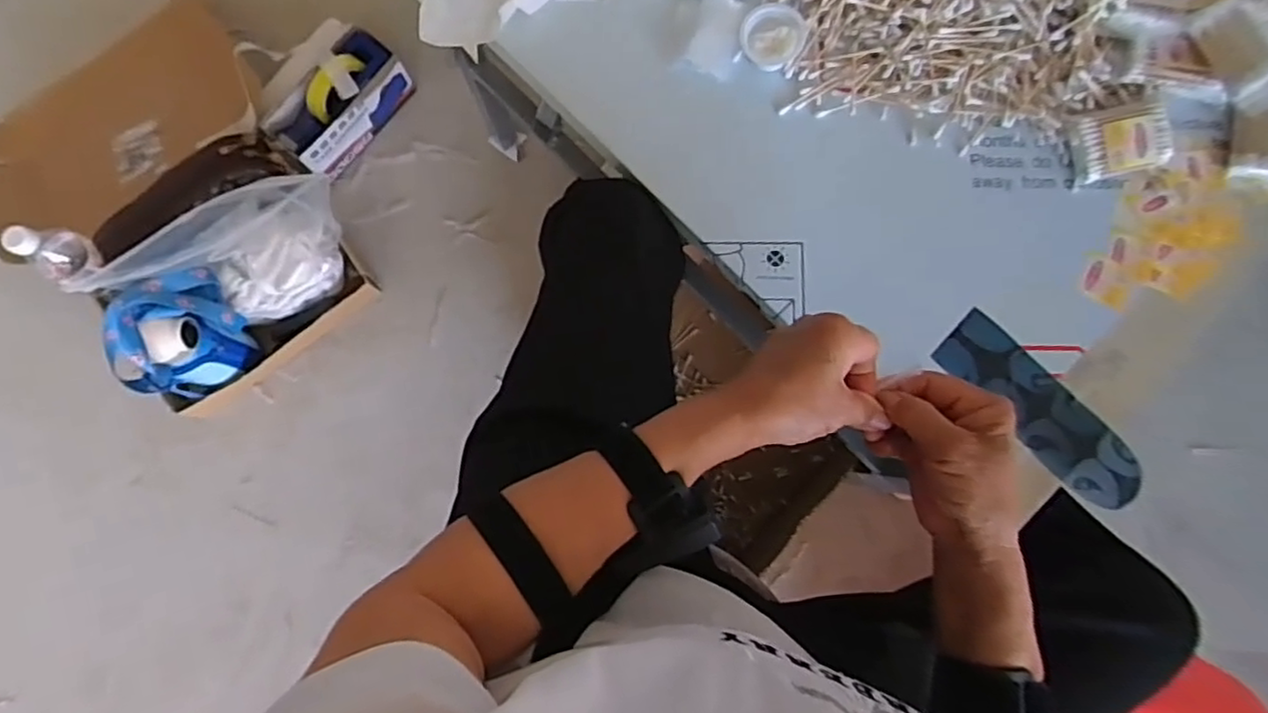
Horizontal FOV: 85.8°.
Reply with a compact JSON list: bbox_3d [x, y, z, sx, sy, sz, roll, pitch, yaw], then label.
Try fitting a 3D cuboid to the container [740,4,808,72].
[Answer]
[{"bbox_3d":[0.118,-0.274,0.587,0.052,0.028,0.054,0,82,-1],"label":"container"}]

